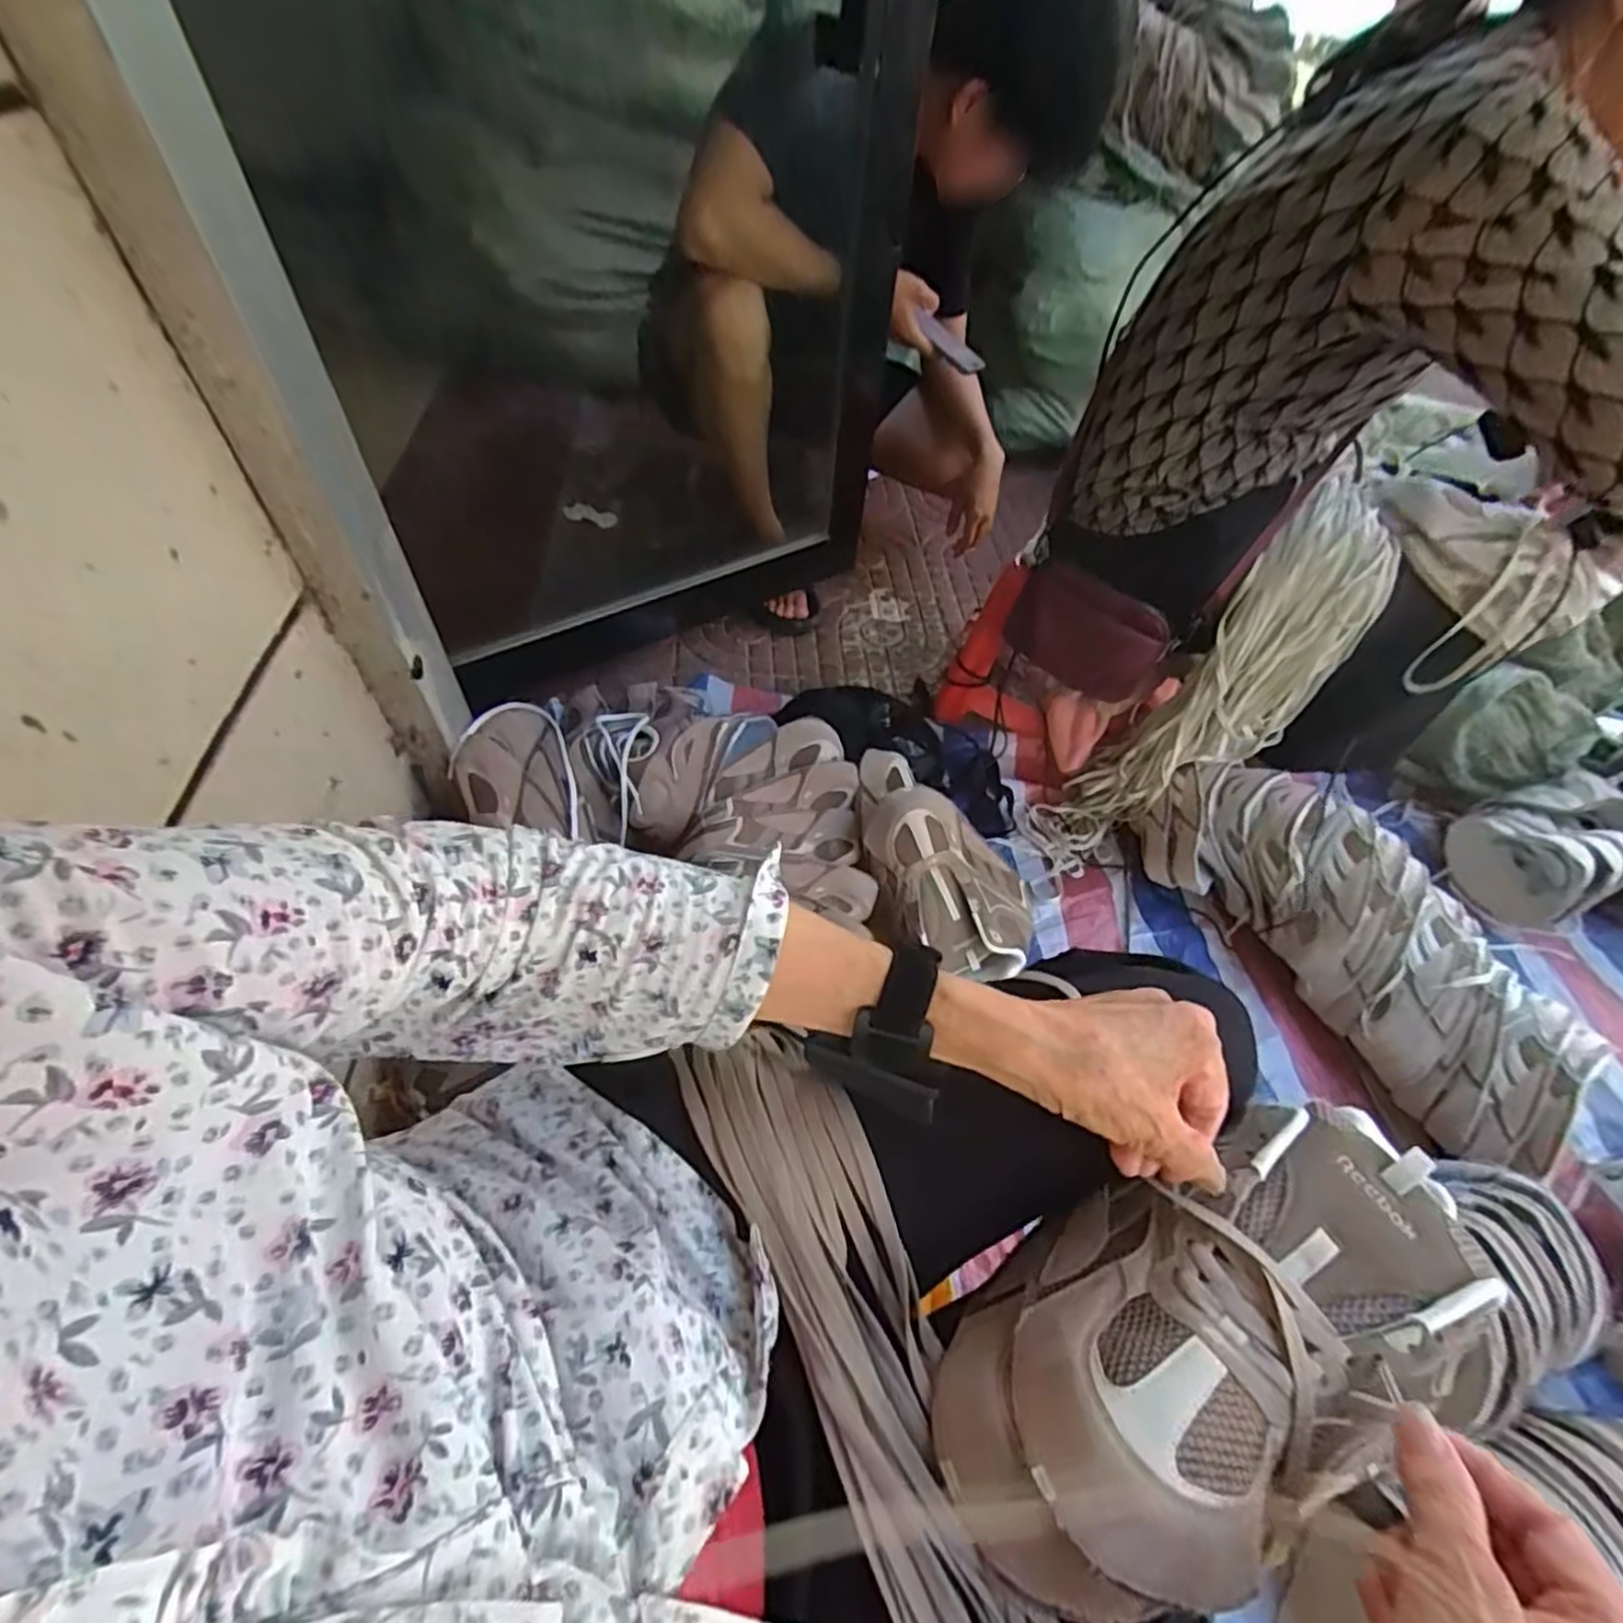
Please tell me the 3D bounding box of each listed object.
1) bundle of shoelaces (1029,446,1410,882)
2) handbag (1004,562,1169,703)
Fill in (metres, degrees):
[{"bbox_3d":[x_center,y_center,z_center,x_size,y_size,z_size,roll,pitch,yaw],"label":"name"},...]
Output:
[{"bbox_3d":[0.510,-0.137,0.927,0.142,0.555,0.145,-4,50,-39],"label":"bundle of shoelaces"},{"bbox_3d":[0.347,-0.226,0.916,0.191,0.123,0.046,30,57,17],"label":"handbag"}]

